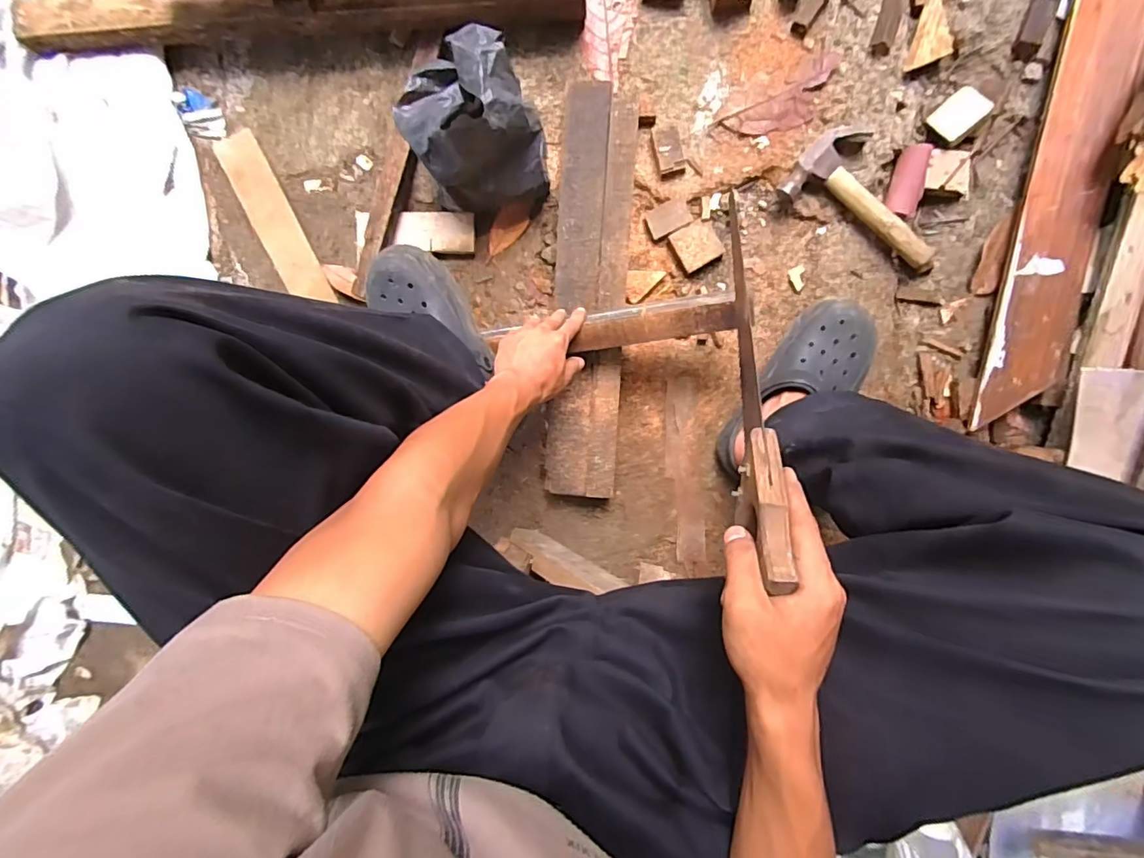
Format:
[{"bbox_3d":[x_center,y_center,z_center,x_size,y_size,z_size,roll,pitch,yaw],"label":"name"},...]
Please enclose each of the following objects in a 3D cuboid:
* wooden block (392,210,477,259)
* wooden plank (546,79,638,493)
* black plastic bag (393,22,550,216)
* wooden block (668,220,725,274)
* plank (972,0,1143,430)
[{"bbox_3d":[-0.202,-0.289,0.769,0.117,0.019,0.060,4,95,5],"label":"wooden block"},{"bbox_3d":[0.024,-0.182,0.724,0.101,0.033,0.556,4,95,5],"label":"wooden plank"},{"bbox_3d":[-0.129,-0.384,0.673,0.160,0.166,0.177,-26,92,7],"label":"black plastic bag"},{"bbox_3d":[0.180,-0.263,0.748,0.061,0.017,0.062,-30,92,7],"label":"wooden block"},{"bbox_3d":[0.653,-0.436,0.644,0.091,0.029,0.855,11,97,16],"label":"plank"}]

